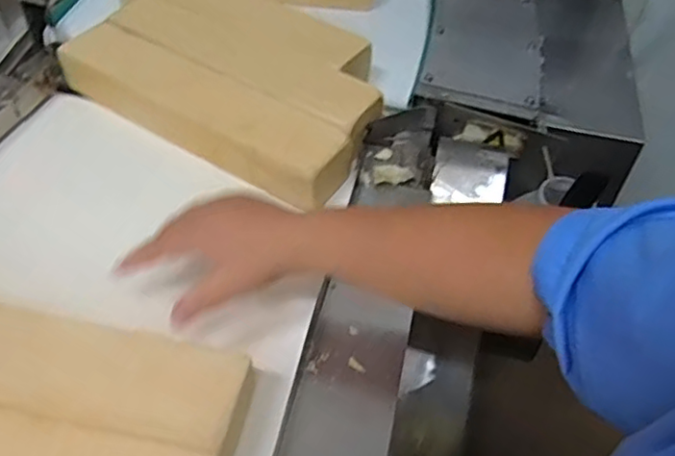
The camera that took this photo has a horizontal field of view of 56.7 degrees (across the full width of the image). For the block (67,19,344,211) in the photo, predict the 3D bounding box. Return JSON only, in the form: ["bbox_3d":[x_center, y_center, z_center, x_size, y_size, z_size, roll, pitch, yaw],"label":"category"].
[{"bbox_3d":[-0.148,-0.128,0.680,0.349,0.073,0.092,28,52,21],"label":"block"}]

